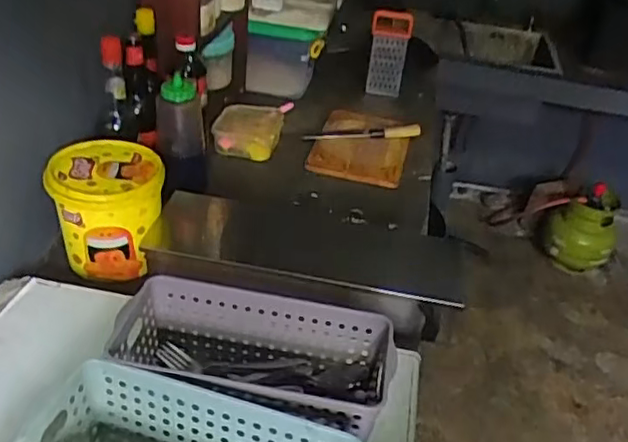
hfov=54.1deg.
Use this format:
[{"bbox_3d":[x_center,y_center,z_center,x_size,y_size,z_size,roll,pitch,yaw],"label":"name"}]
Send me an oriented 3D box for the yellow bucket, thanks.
[{"bbox_3d":[-0.319,-0.020,0.971,0.160,0.159,0.163,4,35,-3],"label":"yellow bucket"}]

